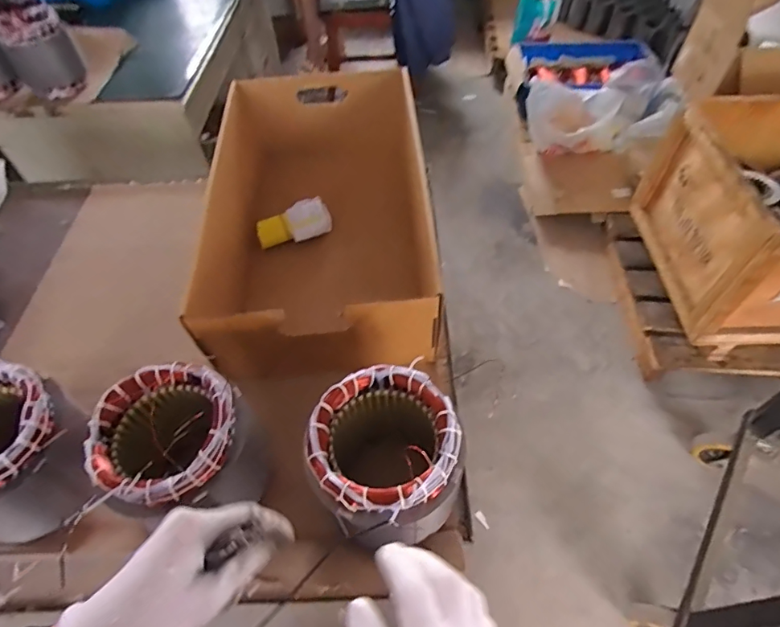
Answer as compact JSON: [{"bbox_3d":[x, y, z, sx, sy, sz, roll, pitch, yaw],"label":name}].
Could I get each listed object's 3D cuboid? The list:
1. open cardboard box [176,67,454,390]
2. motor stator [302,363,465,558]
[{"bbox_3d":[-0.095,-0.155,0.751,0.305,0.198,0.513,-5,53,0],"label":"open cardboard box"},{"bbox_3d":[-0.005,0.150,0.489,0.141,0.149,0.138,-1,57,2],"label":"motor stator"}]

